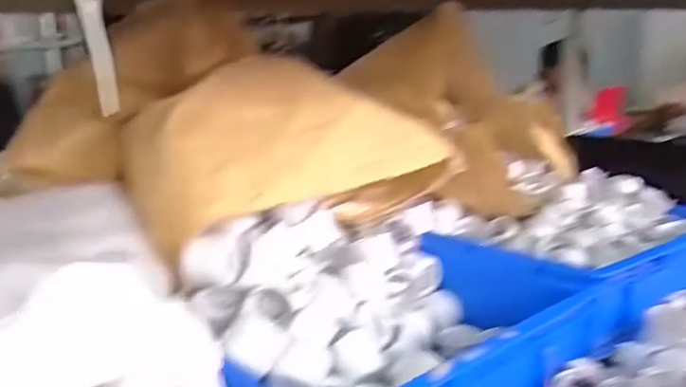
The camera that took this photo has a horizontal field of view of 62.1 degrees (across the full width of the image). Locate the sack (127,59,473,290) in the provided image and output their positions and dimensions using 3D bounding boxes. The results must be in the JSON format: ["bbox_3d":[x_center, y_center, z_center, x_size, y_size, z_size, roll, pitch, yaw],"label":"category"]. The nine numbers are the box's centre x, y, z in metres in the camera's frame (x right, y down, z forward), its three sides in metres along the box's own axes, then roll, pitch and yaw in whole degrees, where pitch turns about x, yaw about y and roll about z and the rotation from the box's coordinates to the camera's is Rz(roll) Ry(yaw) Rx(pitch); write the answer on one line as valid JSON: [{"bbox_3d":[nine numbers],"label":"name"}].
[{"bbox_3d":[-0.080,-0.063,0.745,0.357,0.189,0.266,-12,17,-32],"label":"sack"}]

